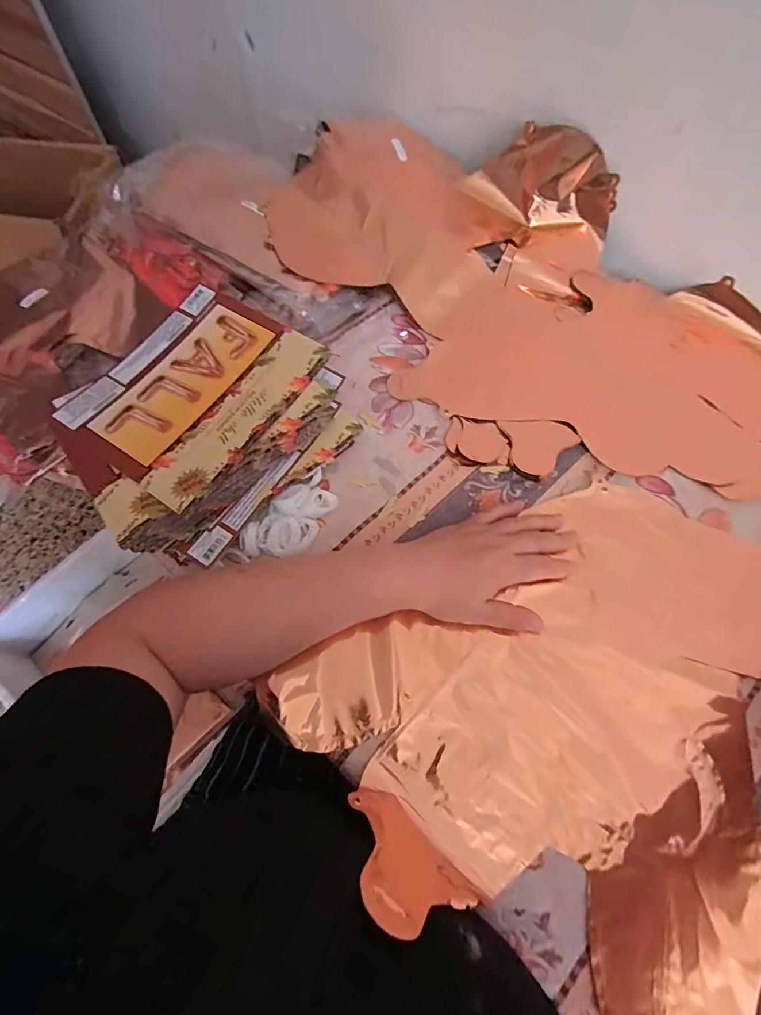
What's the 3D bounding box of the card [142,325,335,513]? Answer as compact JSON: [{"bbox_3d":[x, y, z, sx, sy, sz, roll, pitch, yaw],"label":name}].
[{"bbox_3d":[-0.120,-0.080,0.382,0.052,0.007,0.194,31,71,11],"label":"card"}]

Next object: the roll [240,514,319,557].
[{"bbox_3d":[-0.087,0.024,0.385,0.060,0.025,0.034,-5,67,-1],"label":"roll"}]

